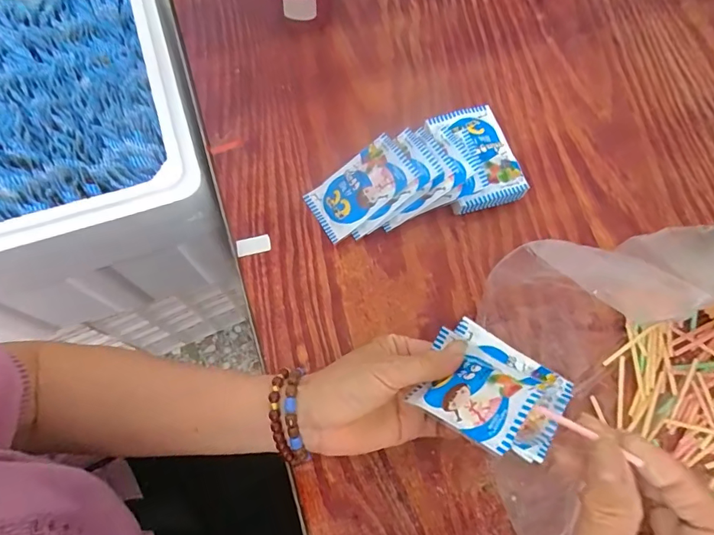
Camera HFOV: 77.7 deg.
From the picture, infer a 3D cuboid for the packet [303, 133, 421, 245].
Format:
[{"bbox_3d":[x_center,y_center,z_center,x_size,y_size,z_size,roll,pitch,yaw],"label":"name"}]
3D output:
[{"bbox_3d":[0.002,-0.078,0.428,0.103,0.007,0.062,-37,64,10],"label":"packet"}]

